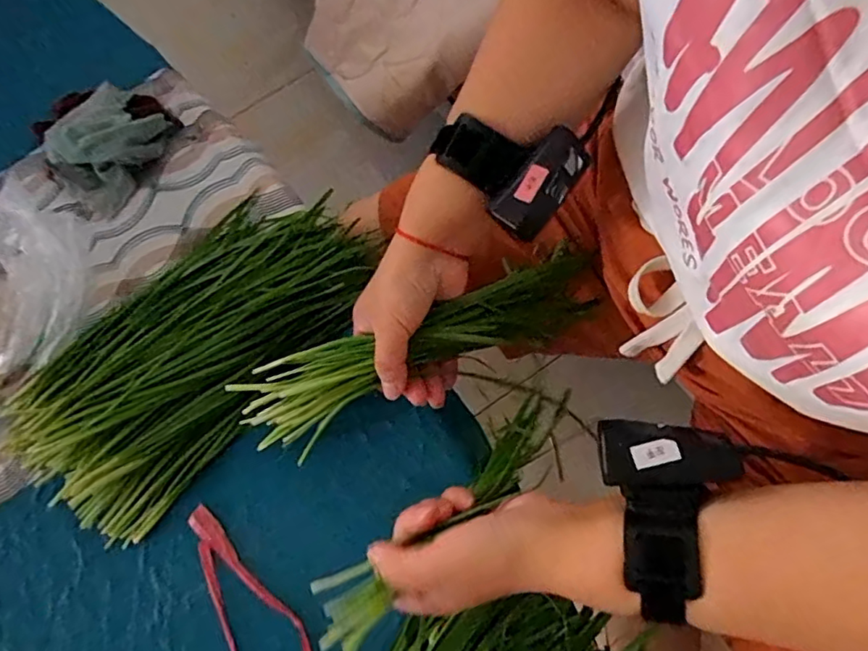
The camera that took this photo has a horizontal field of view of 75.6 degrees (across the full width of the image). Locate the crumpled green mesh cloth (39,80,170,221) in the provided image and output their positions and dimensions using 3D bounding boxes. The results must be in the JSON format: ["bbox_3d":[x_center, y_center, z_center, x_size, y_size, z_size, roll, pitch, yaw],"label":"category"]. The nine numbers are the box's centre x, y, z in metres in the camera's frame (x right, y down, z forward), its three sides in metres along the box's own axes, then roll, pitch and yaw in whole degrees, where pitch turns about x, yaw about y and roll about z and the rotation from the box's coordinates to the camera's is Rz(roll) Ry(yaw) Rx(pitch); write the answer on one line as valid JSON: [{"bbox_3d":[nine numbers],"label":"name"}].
[{"bbox_3d":[-0.332,-0.181,0.565,0.085,0.064,0.123,28,75,13],"label":"crumpled green mesh cloth"}]

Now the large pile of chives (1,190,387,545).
[{"bbox_3d":[-0.205,0.012,0.496,0.164,0.049,0.330,38,75,14],"label":"large pile of chives"}]

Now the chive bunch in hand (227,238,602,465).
[{"bbox_3d":[-0.015,0.019,0.431,0.290,0.045,0.063,-23,70,2],"label":"chive bunch in hand"}]

